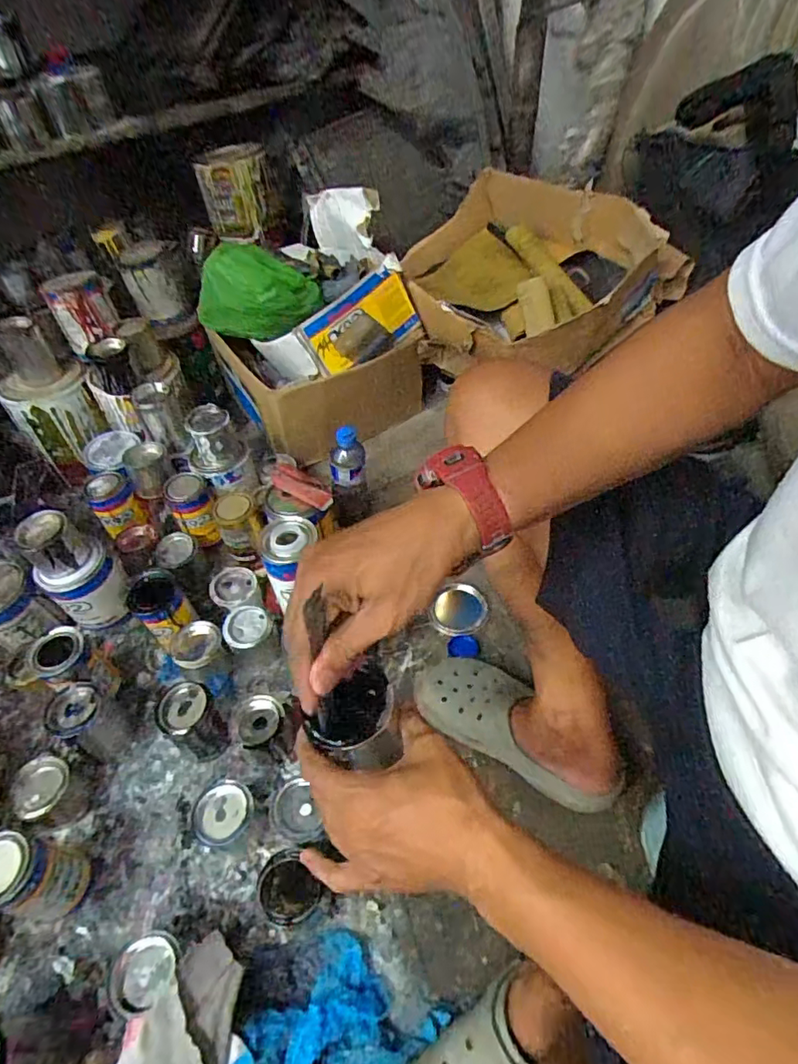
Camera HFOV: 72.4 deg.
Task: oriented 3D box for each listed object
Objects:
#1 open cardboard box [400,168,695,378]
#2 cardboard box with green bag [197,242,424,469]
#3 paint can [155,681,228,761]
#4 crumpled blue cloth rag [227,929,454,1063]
[{"bbox_3d":[0.196,-0.469,1.019,0.353,0.249,0.501,-29,52,-20],"label":"open cardboard box"},{"bbox_3d":[-0.156,-0.360,1.082,0.352,0.357,0.229,-25,51,-17],"label":"cardboard box with green bag"},{"bbox_3d":[-0.270,0.260,0.732,0.073,0.102,0.081,-34,54,-24],"label":"paint can"},{"bbox_3d":[-0.064,0.506,0.549,0.173,0.045,0.140,-38,56,-26],"label":"crumpled blue cloth rag"}]

